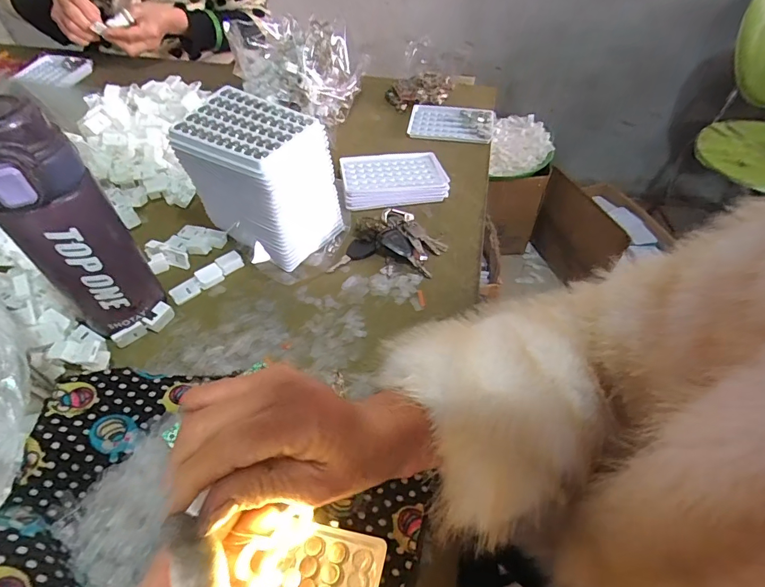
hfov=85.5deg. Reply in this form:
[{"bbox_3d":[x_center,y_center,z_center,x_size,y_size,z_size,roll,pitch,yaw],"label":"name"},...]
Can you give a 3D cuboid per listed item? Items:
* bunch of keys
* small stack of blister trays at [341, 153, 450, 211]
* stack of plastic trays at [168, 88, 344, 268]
[{"bbox_3d":[0.010,-0.060,0.462,0.117,0.031,0.080,4,49,4],"label":"bunch of keys"},{"bbox_3d":[0.014,-0.150,0.541,0.128,0.028,0.094,-6,49,-4],"label":"small stack of blister trays"},{"bbox_3d":[-0.125,-0.116,0.442,0.132,0.138,0.093,23,52,21],"label":"stack of plastic trays"}]

